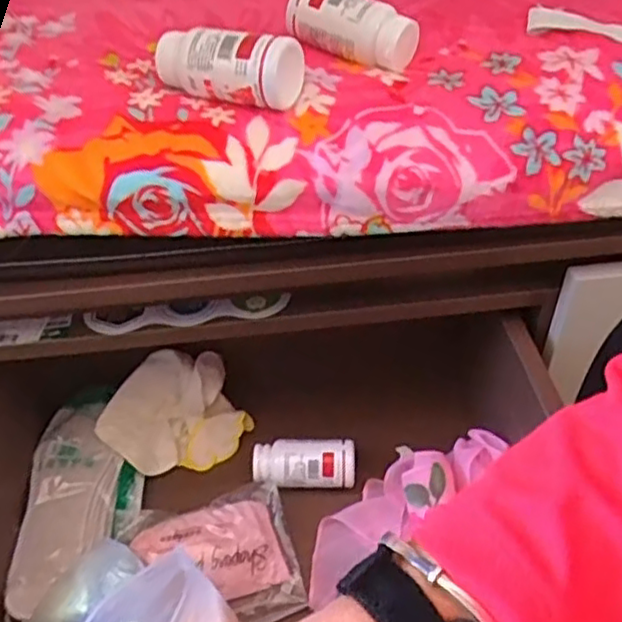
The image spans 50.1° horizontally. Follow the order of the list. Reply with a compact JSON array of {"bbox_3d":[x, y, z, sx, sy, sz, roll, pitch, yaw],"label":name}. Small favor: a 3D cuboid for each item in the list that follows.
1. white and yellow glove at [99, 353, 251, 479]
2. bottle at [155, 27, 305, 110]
[{"bbox_3d":[-0.154,0.114,0.740,0.158,0.082,0.098,-13,44,-12],"label":"white and yellow glove"},{"bbox_3d":[-0.062,-0.185,0.495,0.109,0.048,0.050,18,47,20],"label":"bottle"}]

